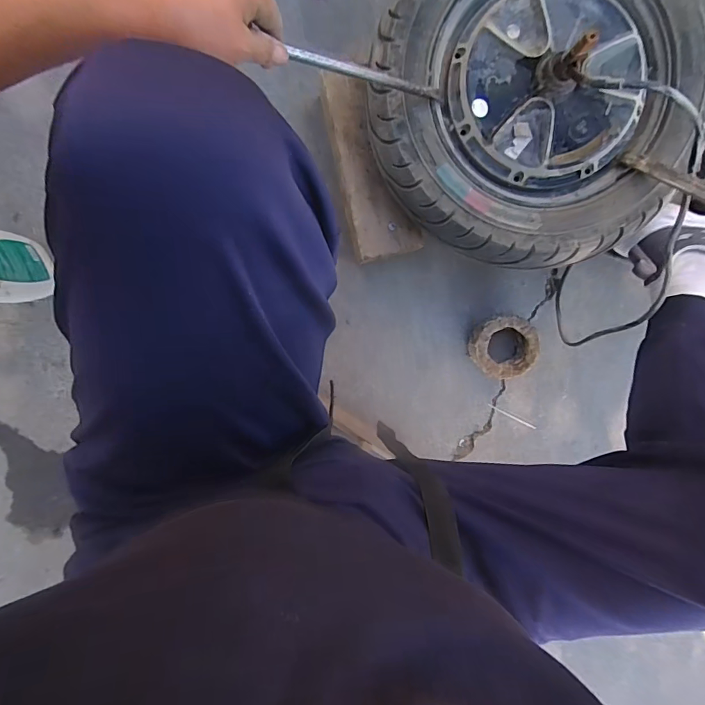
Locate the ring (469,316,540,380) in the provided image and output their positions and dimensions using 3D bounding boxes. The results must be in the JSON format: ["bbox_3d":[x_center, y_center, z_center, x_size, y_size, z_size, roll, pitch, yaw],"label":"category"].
[{"bbox_3d":[0.237,-0.010,0.678,0.097,0.046,0.094,-3,100,-2],"label":"ring"}]

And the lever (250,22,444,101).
[{"bbox_3d":[0.017,-0.267,0.412,0.225,0.014,0.015,-13,102,-38],"label":"lever"}]

